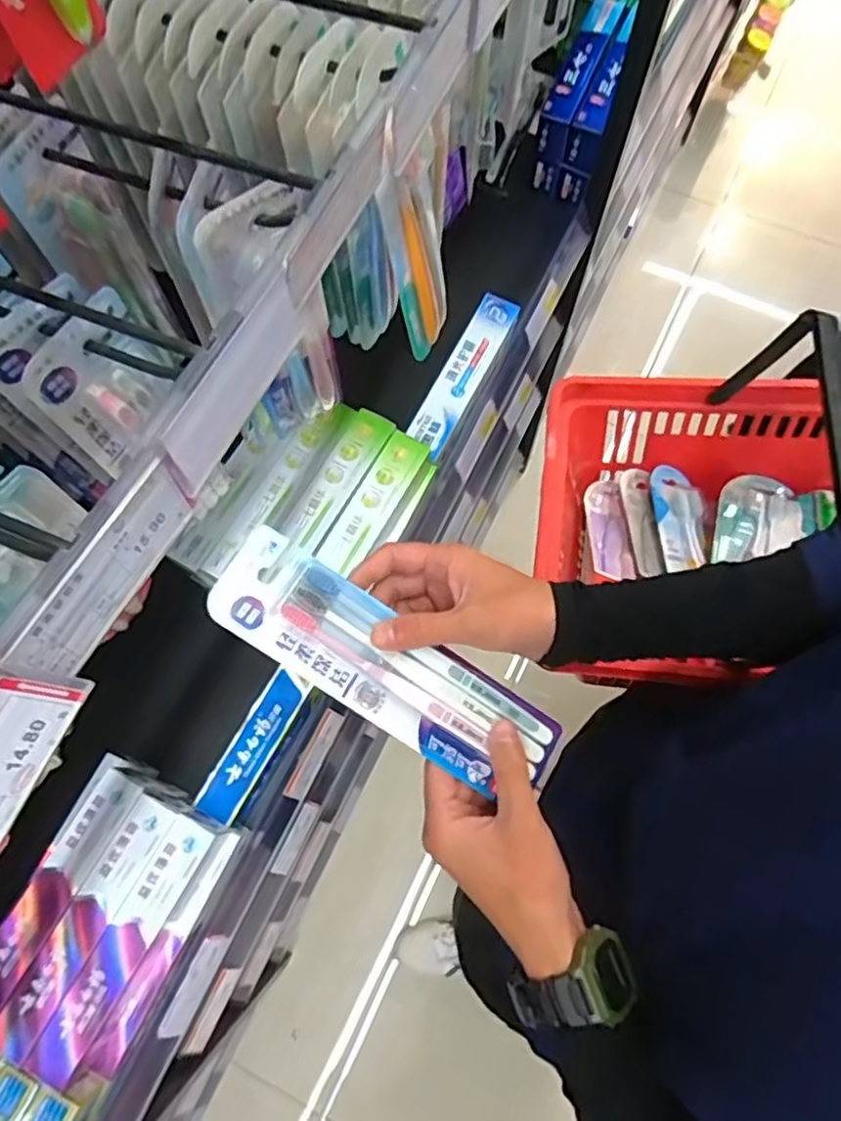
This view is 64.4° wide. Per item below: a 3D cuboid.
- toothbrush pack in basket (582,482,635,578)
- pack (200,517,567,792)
[{"bbox_3d":[0.197,-0.036,0.705,0.037,0.024,0.123,1,53,1],"label":"toothbrush pack in basket"},{"bbox_3d":[-0.018,0.066,0.405,0.226,0.016,0.063,33,75,-6],"label":"pack"}]

